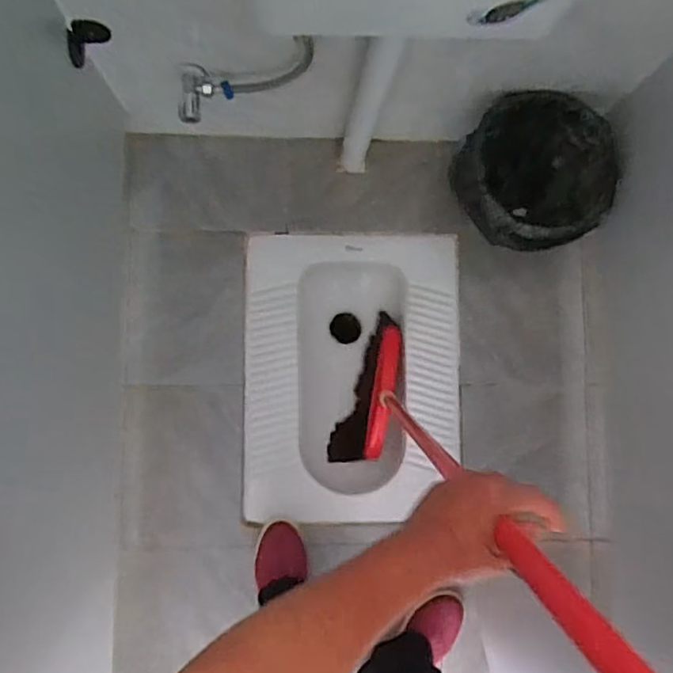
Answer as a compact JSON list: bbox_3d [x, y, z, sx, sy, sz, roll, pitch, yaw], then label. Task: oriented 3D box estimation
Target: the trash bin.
[{"bbox_3d":[0.352,-0.277,1.159,0.262,0.254,0.272,0,79,1],"label":"trash bin"}]

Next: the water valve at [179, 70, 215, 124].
[{"bbox_3d":[-0.227,-0.382,0.969,0.056,0.036,0.078,5,79,2],"label":"water valve"}]

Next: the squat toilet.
[{"bbox_3d":[0.035,0.092,1.289,0.435,0.198,0.575,1,79,2],"label":"squat toilet"}]

